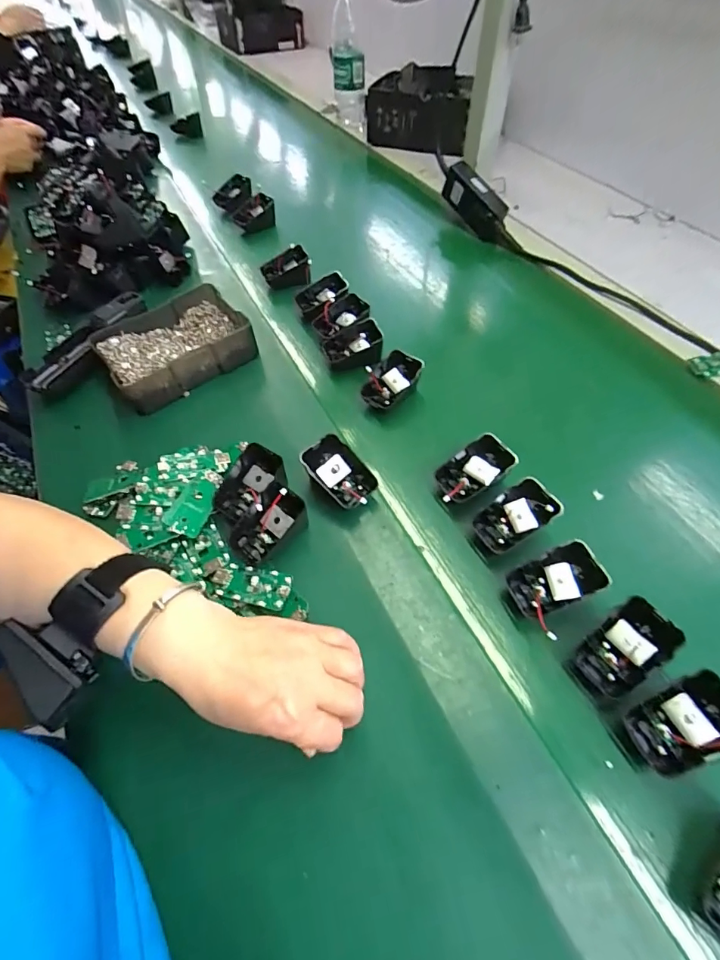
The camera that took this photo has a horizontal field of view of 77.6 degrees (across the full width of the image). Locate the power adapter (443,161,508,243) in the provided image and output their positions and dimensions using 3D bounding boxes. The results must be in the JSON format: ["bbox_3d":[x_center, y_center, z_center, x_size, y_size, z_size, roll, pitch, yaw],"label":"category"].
[{"bbox_3d":[0.181,-0.432,0.704,0.034,0.055,0.129,-36,85,-25],"label":"power adapter"}]

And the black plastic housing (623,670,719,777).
[{"bbox_3d":[0.213,0.160,0.299,0.068,0.020,0.040,-32,59,10],"label":"black plastic housing"}]

